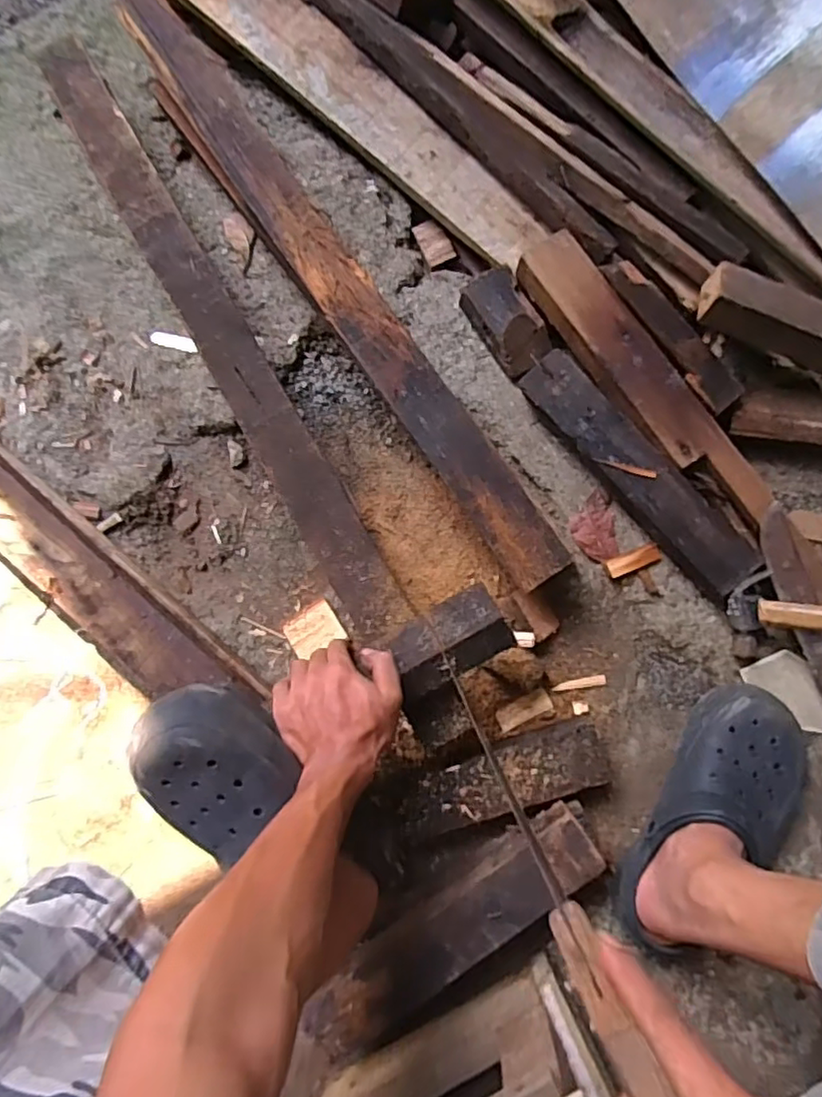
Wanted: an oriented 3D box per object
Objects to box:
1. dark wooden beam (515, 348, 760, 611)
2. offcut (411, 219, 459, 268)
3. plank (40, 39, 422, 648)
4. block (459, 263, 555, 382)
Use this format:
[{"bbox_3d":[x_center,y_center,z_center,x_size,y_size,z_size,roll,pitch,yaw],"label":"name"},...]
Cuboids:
[{"bbox_3d":[0.241,-0.080,0.692,0.072,0.052,0.313,-42,83,-2],"label":"dark wooden beam"},{"bbox_3d":[0.028,-0.371,0.778,0.036,0.010,0.054,-25,83,0],"label":"offcut"},{"bbox_3d":[-0.211,-0.230,0.679,0.068,0.026,0.740,-31,83,-1],"label":"plank"},{"bbox_3d":[0.110,-0.256,0.727,0.061,0.047,0.122,-31,83,-1],"label":"block"}]

